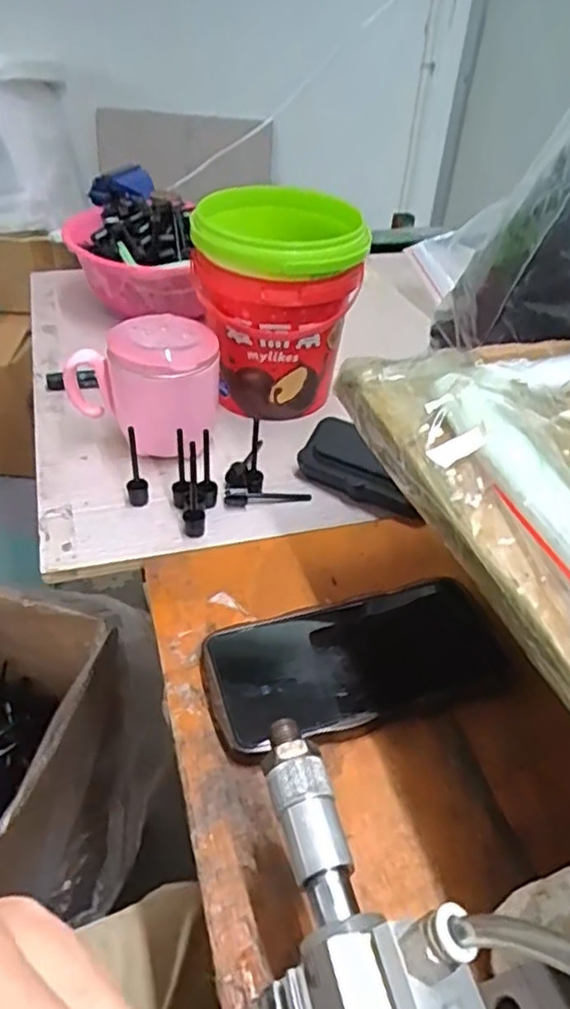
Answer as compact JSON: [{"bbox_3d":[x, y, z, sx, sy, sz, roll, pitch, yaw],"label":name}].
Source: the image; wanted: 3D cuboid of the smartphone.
[{"bbox_3d":[0.040,0.086,0.372,0.166,0.015,0.080,-9,43,-15],"label":"smartphone"}]

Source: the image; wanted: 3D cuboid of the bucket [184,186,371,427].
[{"bbox_3d":[-0.012,-0.160,0.547,0.124,0.153,0.126,-6,42,-11],"label":"bucket"}]

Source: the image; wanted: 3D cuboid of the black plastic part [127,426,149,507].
[{"bbox_3d":[-0.105,-0.025,0.458,0.014,0.066,0.011,-9,43,-15],"label":"black plastic part"}]

